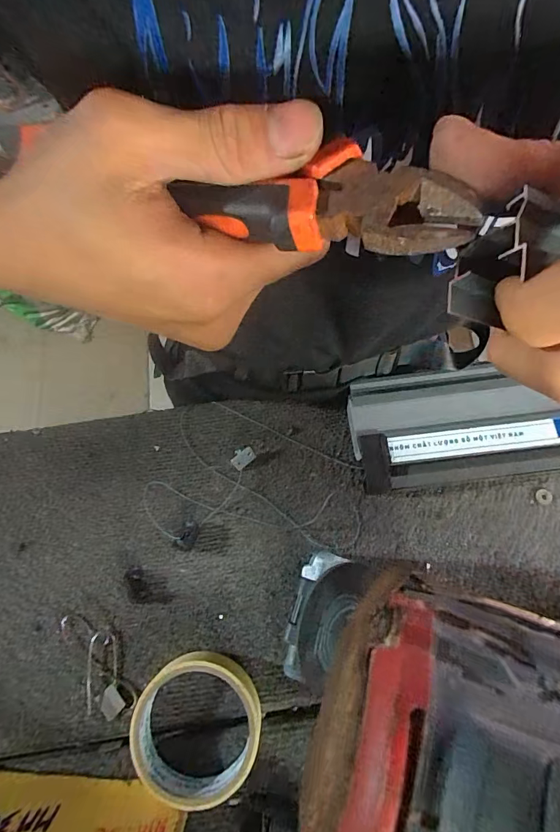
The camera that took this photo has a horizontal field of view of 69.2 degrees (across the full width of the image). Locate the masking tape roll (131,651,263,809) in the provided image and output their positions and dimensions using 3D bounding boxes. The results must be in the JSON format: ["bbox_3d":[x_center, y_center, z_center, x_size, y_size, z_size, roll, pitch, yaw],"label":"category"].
[{"bbox_3d":[-0.058,0.217,0.288,0.087,0.030,0.090,0,69,1],"label":"masking tape roll"}]

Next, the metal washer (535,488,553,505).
[{"bbox_3d":[0.228,0.069,0.349,0.014,0.004,0.013,0,69,1],"label":"metal washer"}]

